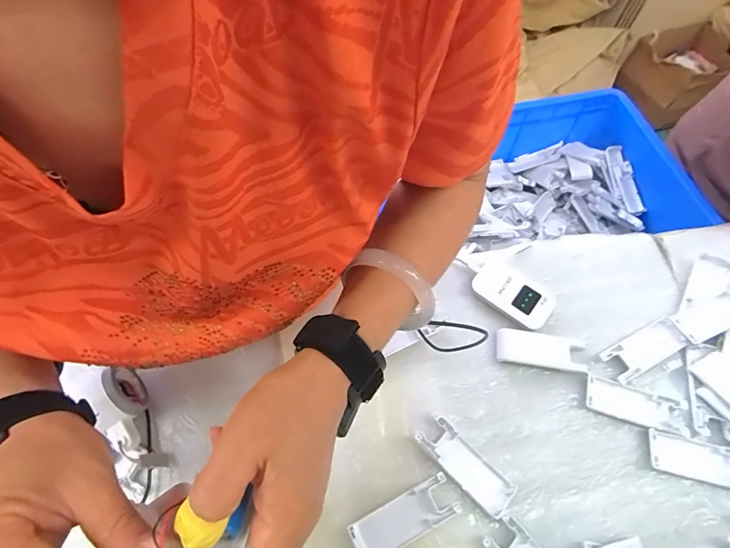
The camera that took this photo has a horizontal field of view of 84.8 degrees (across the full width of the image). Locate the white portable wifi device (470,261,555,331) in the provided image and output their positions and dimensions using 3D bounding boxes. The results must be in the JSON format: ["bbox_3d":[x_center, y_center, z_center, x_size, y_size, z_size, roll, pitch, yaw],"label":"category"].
[{"bbox_3d":[0.188,0.026,0.506,0.059,0.016,0.096,-39,70,-19],"label":"white portable wifi device"}]

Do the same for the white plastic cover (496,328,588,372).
[{"bbox_3d":[0.210,0.090,0.477,0.103,0.017,0.036,8,63,3],"label":"white plastic cover"}]

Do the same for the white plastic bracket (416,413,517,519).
[{"bbox_3d":[0.104,0.197,0.415,0.103,0.018,0.038,42,69,18],"label":"white plastic bracket"}]

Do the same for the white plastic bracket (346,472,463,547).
[{"bbox_3d":[0.038,0.238,0.388,0.105,0.011,0.039,-24,66,-13],"label":"white plastic bracket"}]

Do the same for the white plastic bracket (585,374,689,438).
[{"bbox_3d":[0.302,0.146,0.446,0.107,0.009,0.040,17,64,7],"label":"white plastic bracket"}]

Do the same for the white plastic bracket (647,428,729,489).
[{"bbox_3d":[0.356,0.198,0.422,0.106,0.007,0.043,14,63,6],"label":"white plastic bracket"}]

